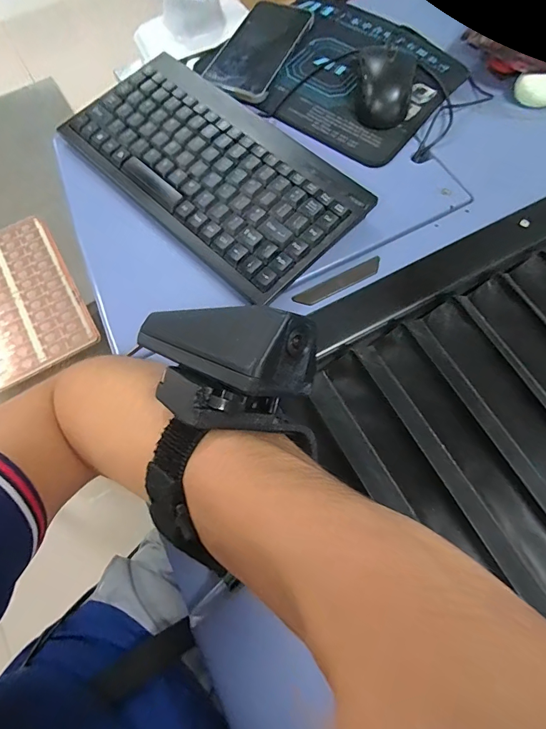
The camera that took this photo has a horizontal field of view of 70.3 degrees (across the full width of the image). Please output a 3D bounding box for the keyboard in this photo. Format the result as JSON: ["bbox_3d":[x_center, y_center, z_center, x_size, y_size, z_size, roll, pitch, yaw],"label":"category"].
[{"bbox_3d":[-0.062,-0.188,0.368,0.146,0.026,0.285,-43,74,-14],"label":"keyboard"}]

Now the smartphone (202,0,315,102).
[{"bbox_3d":[-0.015,-0.361,0.441,0.074,0.009,0.158,23,71,10],"label":"smartphone"}]

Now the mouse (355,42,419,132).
[{"bbox_3d":[0.116,-0.291,0.401,0.056,0.035,0.092,3,69,2],"label":"mouse"}]

